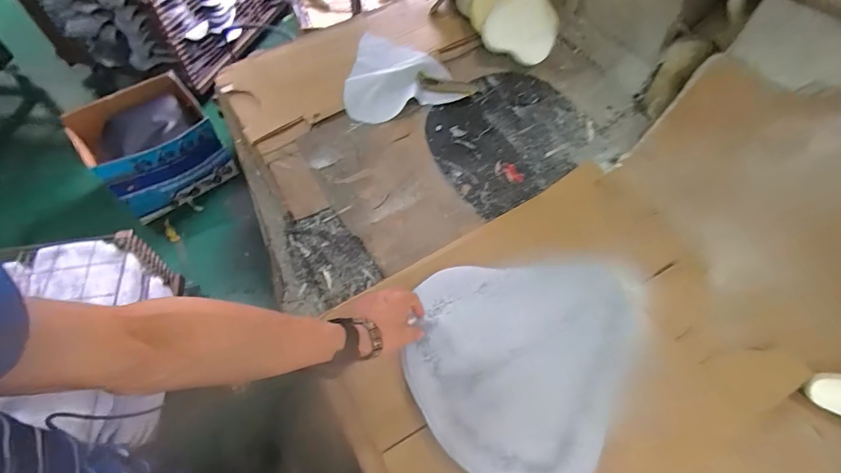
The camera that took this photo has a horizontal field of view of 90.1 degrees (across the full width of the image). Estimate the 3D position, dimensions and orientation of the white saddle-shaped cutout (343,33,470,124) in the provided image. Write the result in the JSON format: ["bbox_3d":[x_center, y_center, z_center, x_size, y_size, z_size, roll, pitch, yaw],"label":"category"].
[{"bbox_3d":[-0.070,-0.388,0.981,0.254,0.038,0.276,-17,59,-12],"label":"white saddle-shaped cutout"}]

